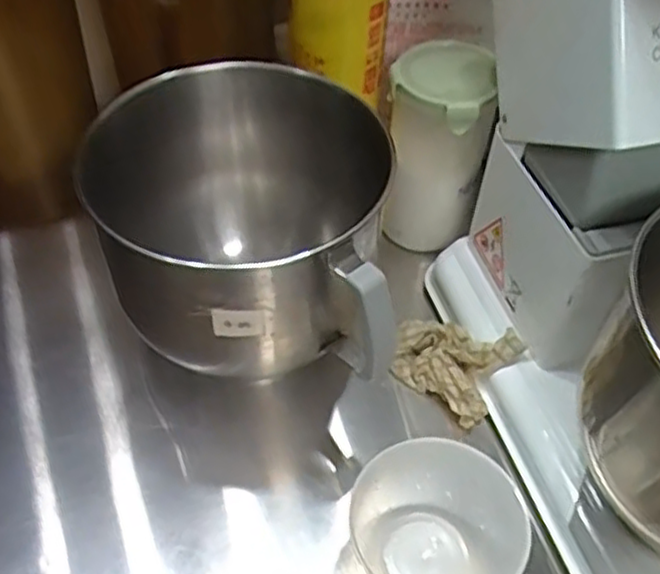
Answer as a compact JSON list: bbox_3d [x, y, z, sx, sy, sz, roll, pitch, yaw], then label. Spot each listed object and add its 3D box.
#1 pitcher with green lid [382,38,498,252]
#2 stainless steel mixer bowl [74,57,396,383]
[{"bbox_3d":[0.099,-0.124,0.693,0.091,0.189,0.077,10,50,6],"label":"pitcher with green lid"},{"bbox_3d":[-0.058,-0.053,0.574,0.194,0.172,0.245,0,50,-3],"label":"stainless steel mixer bowl"}]

